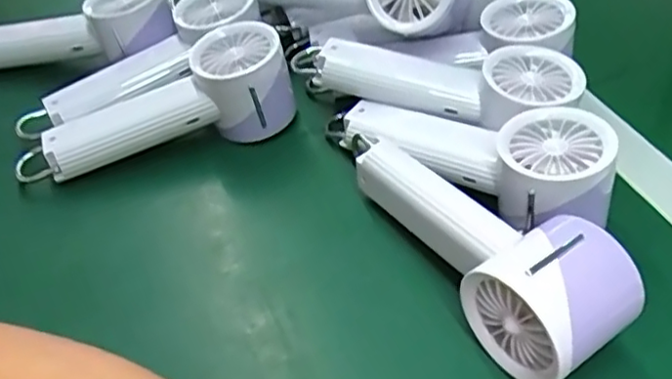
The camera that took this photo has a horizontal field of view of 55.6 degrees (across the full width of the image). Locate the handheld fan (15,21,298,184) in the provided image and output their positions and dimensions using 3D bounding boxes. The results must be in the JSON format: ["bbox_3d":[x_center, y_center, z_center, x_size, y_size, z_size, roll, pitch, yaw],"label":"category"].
[{"bbox_3d":[-0.125,-0.057,0.434,0.187,0.063,0.061,-13,46,-8],"label":"handheld fan"}]

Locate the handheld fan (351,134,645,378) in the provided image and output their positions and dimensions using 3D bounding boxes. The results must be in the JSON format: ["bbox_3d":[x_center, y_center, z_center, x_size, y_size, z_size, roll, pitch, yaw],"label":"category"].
[{"bbox_3d":[0.077,0.027,0.358,0.066,0.072,0.183,-25,36,-18],"label":"handheld fan"}]

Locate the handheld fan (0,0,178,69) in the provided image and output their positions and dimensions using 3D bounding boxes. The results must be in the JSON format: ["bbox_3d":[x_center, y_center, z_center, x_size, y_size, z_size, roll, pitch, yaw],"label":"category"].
[{"bbox_3d":[-0.211,-0.128,0.501,0.188,0.041,0.067,-4,44,22],"label":"handheld fan"}]

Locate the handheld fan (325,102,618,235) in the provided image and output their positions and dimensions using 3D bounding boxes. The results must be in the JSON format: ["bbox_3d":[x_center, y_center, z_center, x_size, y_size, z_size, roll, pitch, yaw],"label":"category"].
[{"bbox_3d":[0.080,-0.020,0.403,0.074,0.061,0.188,-37,37,-27],"label":"handheld fan"}]

